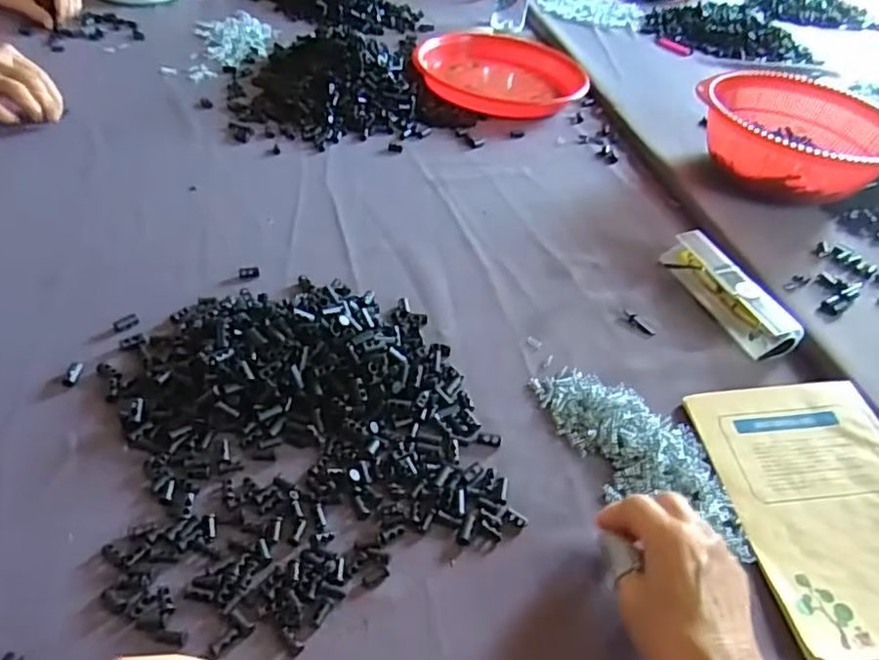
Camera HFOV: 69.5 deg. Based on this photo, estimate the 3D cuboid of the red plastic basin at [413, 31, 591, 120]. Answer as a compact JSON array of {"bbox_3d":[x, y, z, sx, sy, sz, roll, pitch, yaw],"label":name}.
[{"bbox_3d":[0.089,-0.390,0.940,0.242,0.045,0.221,4,43,-4],"label":"red plastic basin"}]

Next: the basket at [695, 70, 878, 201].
[{"bbox_3d":[0.434,-0.233,0.789,0.219,0.094,0.209,4,43,-4],"label":"basket"}]

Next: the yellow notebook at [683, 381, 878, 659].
[{"bbox_3d":[0.279,0.121,0.447,0.143,0.015,0.204,0,44,-8],"label":"yellow notebook"}]

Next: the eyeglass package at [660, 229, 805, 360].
[{"bbox_3d":[0.279,-0.041,0.614,0.042,0.032,0.154,-10,46,-18],"label":"eyeglass package"}]

